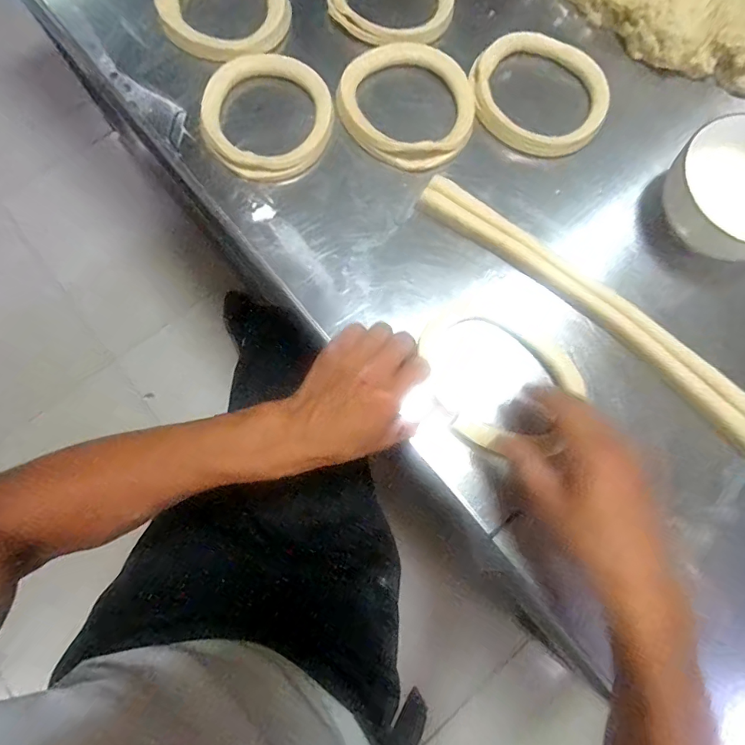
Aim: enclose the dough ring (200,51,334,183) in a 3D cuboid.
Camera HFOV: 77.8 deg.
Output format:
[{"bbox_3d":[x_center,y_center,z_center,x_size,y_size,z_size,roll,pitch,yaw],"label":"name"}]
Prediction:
[{"bbox_3d":[-0.104,-0.256,0.456,0.124,0.029,0.134,0,78,-2],"label":"dough ring"}]

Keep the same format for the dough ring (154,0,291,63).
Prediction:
[{"bbox_3d":[-0.161,-0.395,0.493,0.133,0.024,0.140,0,78,-2],"label":"dough ring"}]

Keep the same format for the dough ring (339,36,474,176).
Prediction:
[{"bbox_3d":[0.036,-0.281,0.479,0.137,0.024,0.146,0,78,-2],"label":"dough ring"}]

